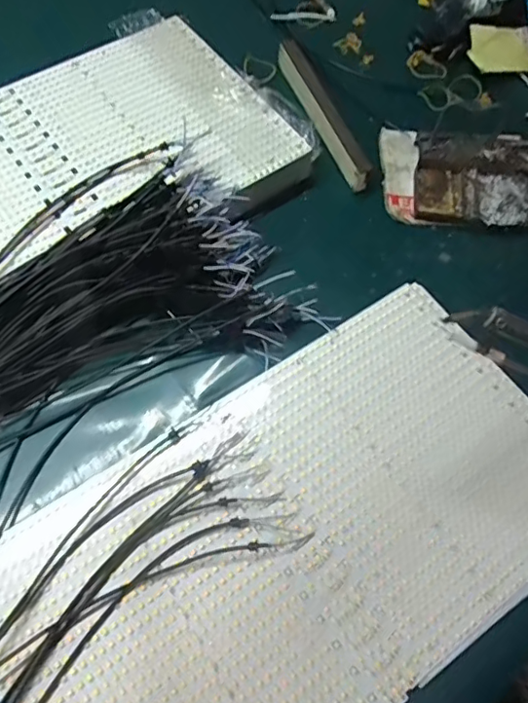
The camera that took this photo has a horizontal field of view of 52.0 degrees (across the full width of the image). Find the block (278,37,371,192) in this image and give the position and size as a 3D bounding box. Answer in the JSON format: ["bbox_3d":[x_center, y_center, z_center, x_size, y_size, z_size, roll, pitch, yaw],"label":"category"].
[{"bbox_3d":[0.062,-0.253,0.569,0.021,0.030,0.204,-20,66,-11],"label":"block"}]

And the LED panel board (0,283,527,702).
[{"bbox_3d":[0.024,0.130,0.387,0.414,0.011,0.234,-32,69,-16],"label":"LED panel board"}]

